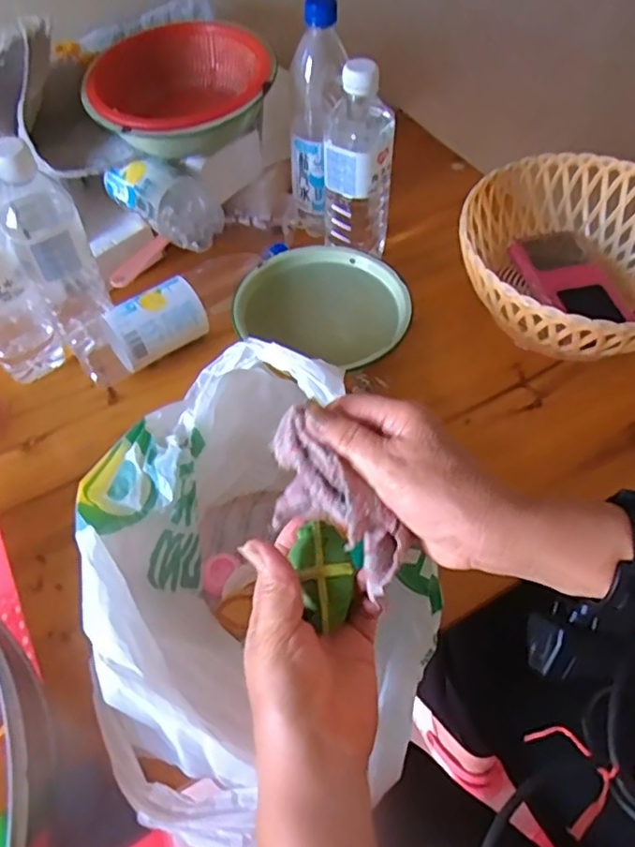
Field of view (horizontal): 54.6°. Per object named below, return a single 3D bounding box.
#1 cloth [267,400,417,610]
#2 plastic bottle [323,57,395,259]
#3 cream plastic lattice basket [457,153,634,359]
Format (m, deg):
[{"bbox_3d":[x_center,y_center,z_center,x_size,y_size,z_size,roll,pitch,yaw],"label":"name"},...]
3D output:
[{"bbox_3d":[0.005,0.046,0.350,0.044,0.045,0.110,-36,79,-22],"label":"cloth"},{"bbox_3d":[0.042,-0.255,0.628,0.067,0.211,0.059,9,56,6],"label":"plastic bottle"},{"bbox_3d":[0.270,-0.157,0.632,0.243,0.102,0.245,0,55,0],"label":"cream plastic lattice basket"}]

